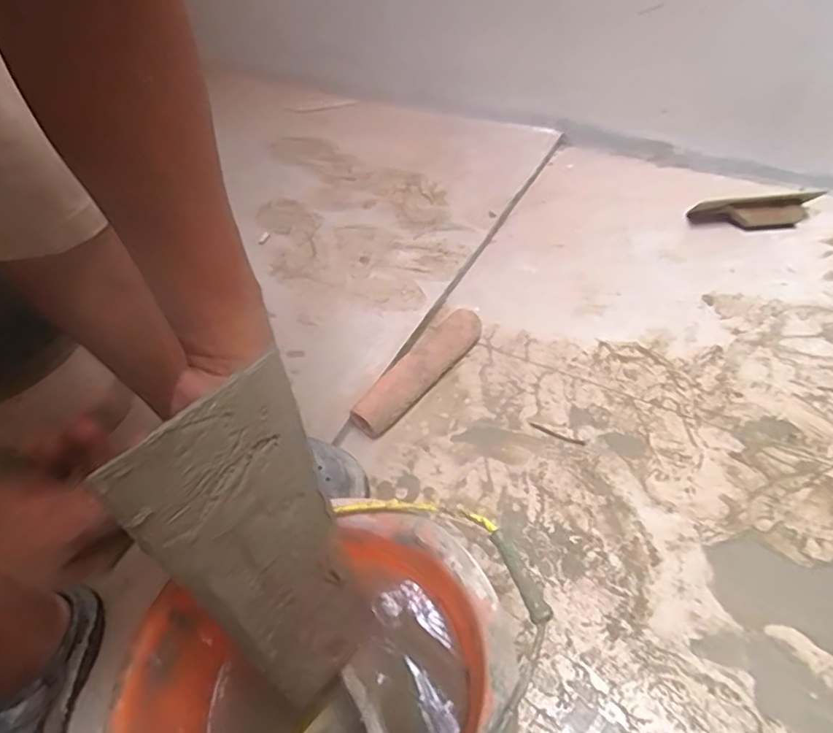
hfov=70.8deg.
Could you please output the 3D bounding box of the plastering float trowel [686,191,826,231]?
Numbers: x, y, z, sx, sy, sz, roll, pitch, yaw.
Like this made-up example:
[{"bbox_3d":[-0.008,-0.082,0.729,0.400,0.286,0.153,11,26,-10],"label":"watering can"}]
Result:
[{"bbox_3d":[0.544,-0.245,0.943,0.188,0.040,0.066,-8,51,-1],"label":"plastering float trowel"}]

